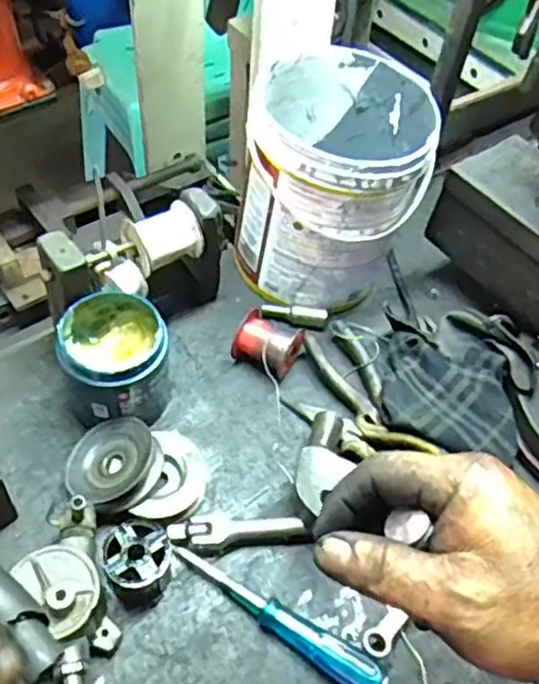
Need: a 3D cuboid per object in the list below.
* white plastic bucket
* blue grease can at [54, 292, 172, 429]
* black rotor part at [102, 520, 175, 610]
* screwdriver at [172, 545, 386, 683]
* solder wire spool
[{"bbox_3d":[0.067,-0.159,0.715,0.163,0.188,0.173,2,52,-3],"label":"white plastic bucket"},{"bbox_3d":[-0.135,0.020,0.631,0.088,0.099,0.095,2,52,-3],"label":"blue grease can"},{"bbox_3d":[-0.102,0.174,0.557,0.051,0.044,0.051,-3,52,-7],"label":"black rotor part"},{"bbox_3d":[0.003,0.215,0.550,0.183,0.025,0.024,29,55,17],"label":"screwdriver"},{"bbox_3d":[-0.002,0.002,0.695,0.064,0.046,0.055,33,56,20],"label":"solder wire spool"}]

